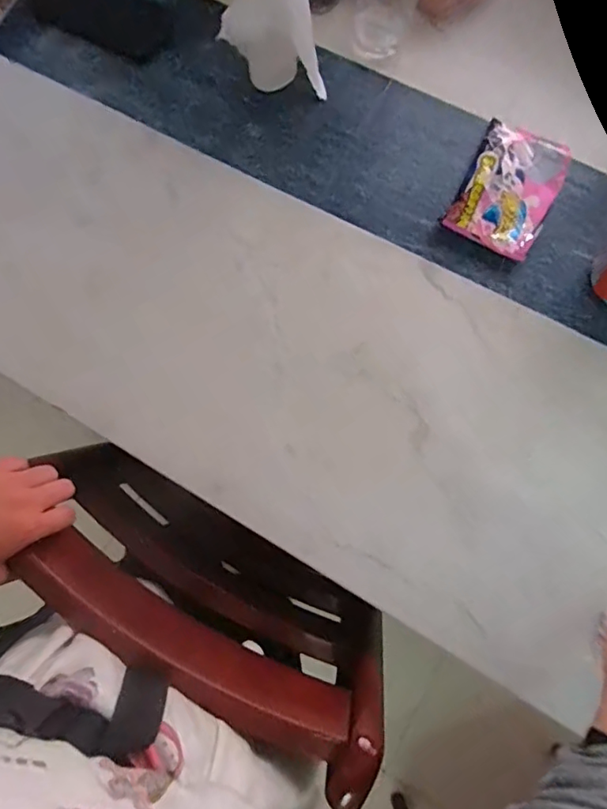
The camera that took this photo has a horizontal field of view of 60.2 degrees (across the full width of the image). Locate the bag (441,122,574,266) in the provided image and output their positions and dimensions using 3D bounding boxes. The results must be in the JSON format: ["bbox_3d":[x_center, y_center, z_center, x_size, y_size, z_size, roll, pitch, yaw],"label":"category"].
[{"bbox_3d":[0.228,-0.240,0.581,0.097,0.019,0.141,29,81,5],"label":"bag"}]

